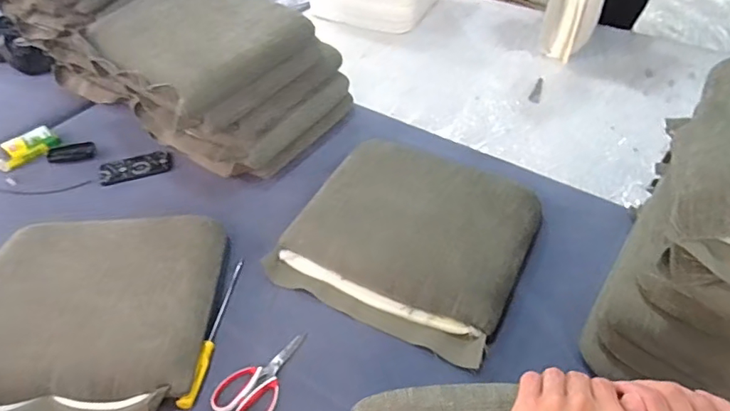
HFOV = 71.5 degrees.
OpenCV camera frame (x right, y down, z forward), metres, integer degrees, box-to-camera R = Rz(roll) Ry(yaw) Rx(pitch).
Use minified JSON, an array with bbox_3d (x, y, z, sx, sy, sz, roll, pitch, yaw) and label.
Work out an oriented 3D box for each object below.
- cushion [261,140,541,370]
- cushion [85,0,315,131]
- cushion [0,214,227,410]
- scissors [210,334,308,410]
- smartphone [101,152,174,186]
[{"bbox_3d":[0.092,0.050,1.025,0.443,0.088,0.422,20,49,21],"label":"cushion"},{"bbox_3d":[-0.405,-0.401,1.177,0.390,0.080,0.468,-35,53,-28],"label":"cushion"},{"bbox_3d":[-0.496,0.173,0.903,0.438,0.062,0.413,-1,45,1],"label":"cushion"},{"bbox_3d":[-0.167,0.275,0.843,0.105,0.021,0.178,23,50,23],"label":"scissors"},{"bbox_3d":[-0.567,-0.093,1.255,0.167,0.010,0.076,-13,55,-14],"label":"smartphone"}]

